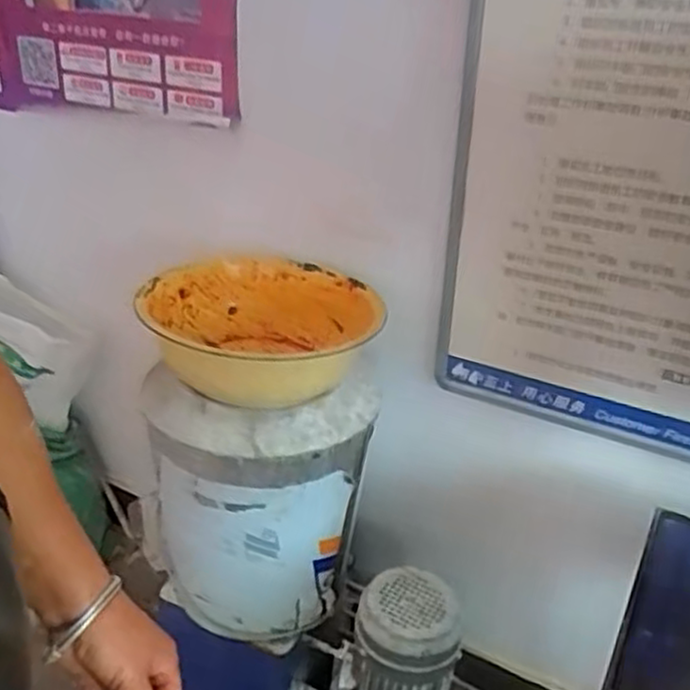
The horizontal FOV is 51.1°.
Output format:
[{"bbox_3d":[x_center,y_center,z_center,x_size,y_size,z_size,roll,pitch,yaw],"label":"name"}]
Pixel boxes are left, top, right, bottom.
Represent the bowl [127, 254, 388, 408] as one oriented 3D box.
[{"bbox_3d":[-0.128,-0.013,1.089,0.330,0.134,0.348,2,27,-1],"label":"bowl"}]

